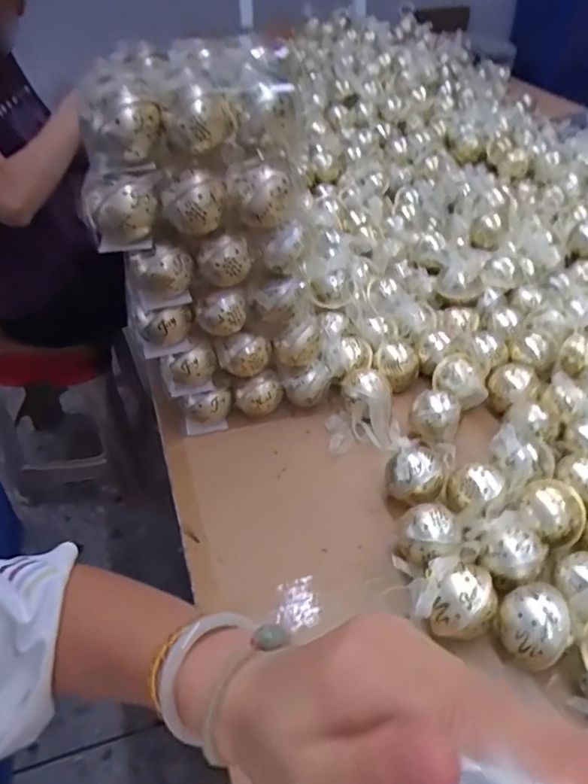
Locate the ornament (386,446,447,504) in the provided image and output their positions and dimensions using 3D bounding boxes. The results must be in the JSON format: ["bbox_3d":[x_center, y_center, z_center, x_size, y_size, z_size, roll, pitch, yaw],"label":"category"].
[{"bbox_3d":[0.112,0.082,0.555,0.046,0.051,0.051,-32,49,-31],"label":"ornament"}]

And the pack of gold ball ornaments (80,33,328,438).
[{"bbox_3d":[-0.076,-0.121,0.577,0.202,0.349,0.120,-11,42,-11],"label":"pack of gold ball ornaments"}]

